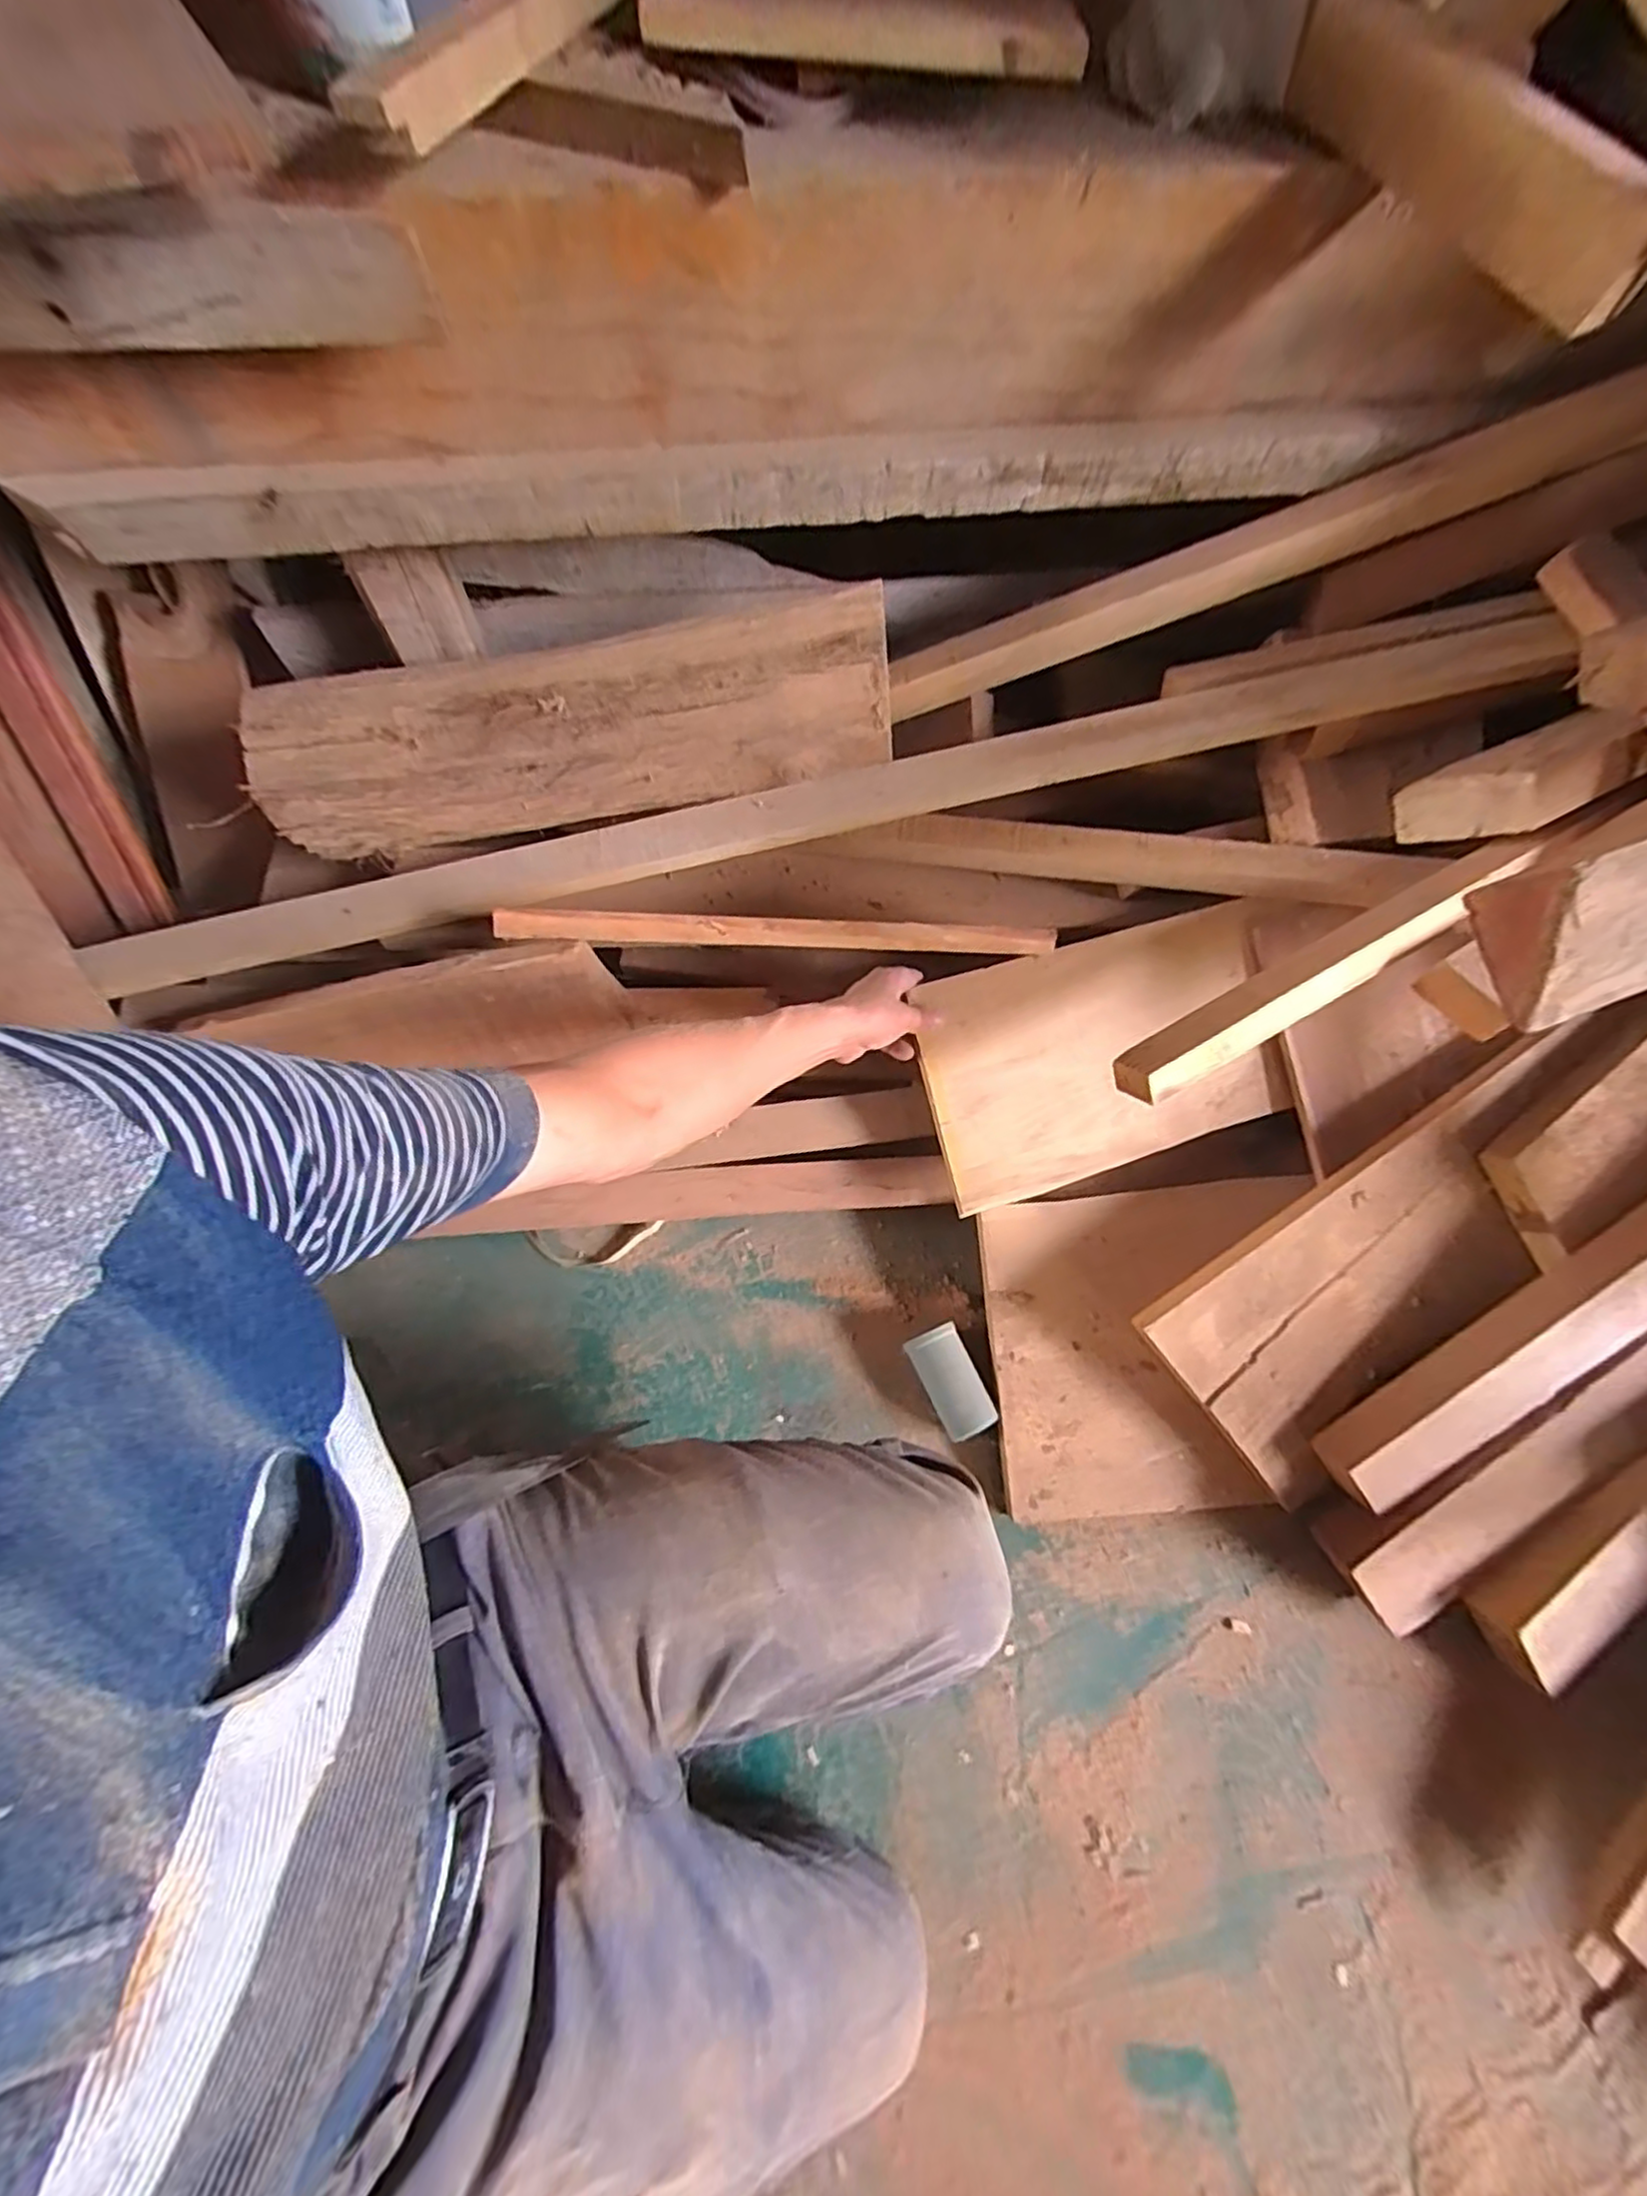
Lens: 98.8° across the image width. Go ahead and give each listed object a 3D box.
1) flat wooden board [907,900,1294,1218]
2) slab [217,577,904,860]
[{"bbox_3d":[0.282,-0.043,0.716,0.358,0.011,0.229,-16,94,-4],"label":"flat wooden board"},{"bbox_3d":[-0.235,-0.331,0.653,0.584,0.150,0.042,-7,31,5],"label":"slab"}]

